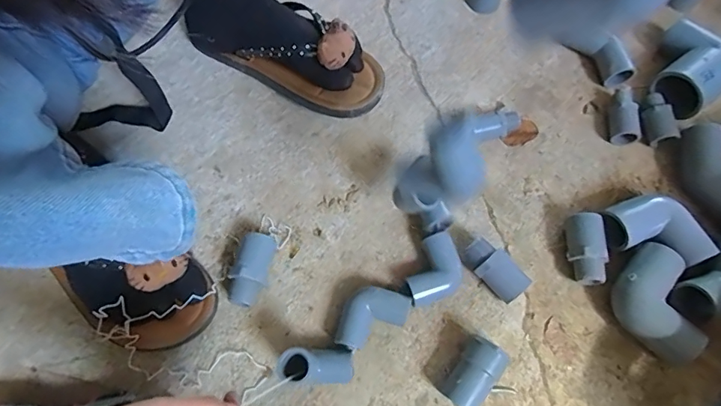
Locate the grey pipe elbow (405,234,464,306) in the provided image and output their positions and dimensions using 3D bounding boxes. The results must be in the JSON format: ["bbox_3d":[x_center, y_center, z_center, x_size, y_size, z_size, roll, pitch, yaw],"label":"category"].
[{"bbox_3d":[0.065,0.063,0.428,0.057,0.027,0.052,-24,71,-10],"label":"grey pipe elbow"}]

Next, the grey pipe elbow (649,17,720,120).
[{"bbox_3d":[0.360,-0.148,0.508,0.107,0.061,0.093,-39,74,-15],"label":"grey pipe elbow"}]

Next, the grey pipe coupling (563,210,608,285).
[{"bbox_3d":[0.213,0.044,0.440,0.031,0.036,0.063,4,69,0],"label":"grey pipe coupling"}]

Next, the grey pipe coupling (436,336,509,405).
[{"bbox_3d":[0.094,0.146,0.389,0.033,0.042,0.056,34,72,12],"label":"grey pipe coupling"}]

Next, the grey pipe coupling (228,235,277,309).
[{"bbox_3d":[-0.098,0.064,0.424,0.032,0.035,0.064,8,69,2],"label":"grey pipe coupling"}]

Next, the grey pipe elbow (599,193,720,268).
[{"bbox_3d":[0.276,0.032,0.441,0.075,0.037,0.076,-20,70,-9],"label":"grey pipe elbow"}]

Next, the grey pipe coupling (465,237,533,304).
[{"bbox_3d":[0.125,0.064,0.432,0.061,0.031,0.031,43,74,14],"label":"grey pipe coupling"}]

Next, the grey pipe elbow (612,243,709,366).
[{"bbox_3d":[0.260,0.090,0.411,0.060,0.041,0.104,-7,69,-4],"label":"grey pipe elbow"}]

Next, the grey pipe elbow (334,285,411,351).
[{"bbox_3d":[0.008,0.100,0.411,0.070,0.028,0.042,-26,71,-11],"label":"grey pipe elbow"}]

